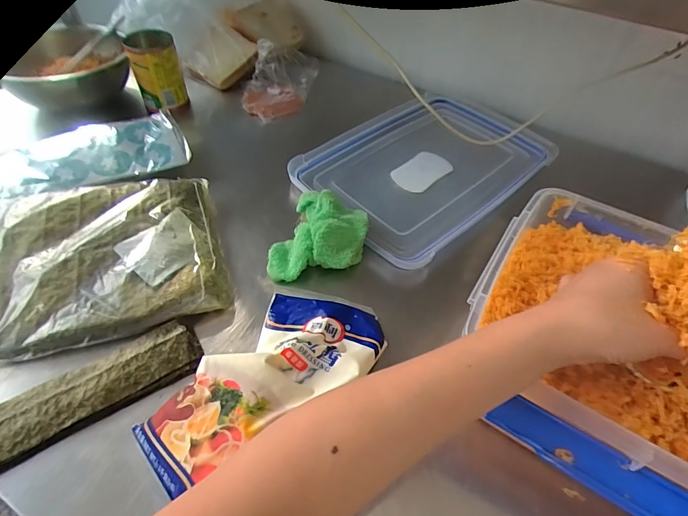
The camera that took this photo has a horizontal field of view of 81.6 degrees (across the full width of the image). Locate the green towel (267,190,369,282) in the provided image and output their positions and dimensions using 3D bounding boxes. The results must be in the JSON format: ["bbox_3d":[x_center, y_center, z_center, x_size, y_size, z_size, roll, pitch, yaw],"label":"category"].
[{"bbox_3d":[-0.027,-0.024,0.469,0.100,0.044,0.127,19,53,12],"label":"green towel"}]

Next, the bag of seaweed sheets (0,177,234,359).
[{"bbox_3d":[-0.260,-0.006,0.443,0.235,0.034,0.210,-14,53,-14],"label":"bag of seaweed sheets"}]

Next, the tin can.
[{"bbox_3d":[-0.300,-0.300,0.646,0.072,0.097,0.079,-16,54,-15],"label":"tin can"}]

